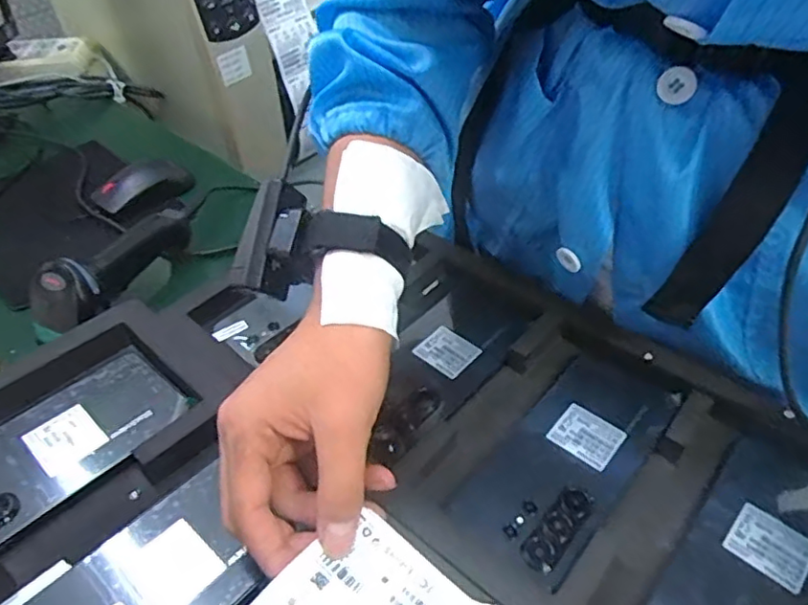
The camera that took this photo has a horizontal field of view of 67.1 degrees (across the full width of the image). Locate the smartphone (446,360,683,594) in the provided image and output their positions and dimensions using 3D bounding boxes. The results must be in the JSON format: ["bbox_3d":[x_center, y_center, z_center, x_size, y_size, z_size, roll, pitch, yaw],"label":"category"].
[{"bbox_3d":[0.108,0.093,0.395,0.079,0.006,0.176,30,53,30],"label":"smartphone"}]

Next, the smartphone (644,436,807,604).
[{"bbox_3d":[0.191,0.147,0.336,0.069,0.009,0.168,30,53,30],"label":"smartphone"}]

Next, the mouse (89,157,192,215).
[{"bbox_3d":[-0.301,-0.134,0.701,0.066,0.035,0.107,29,53,30],"label":"mouse"}]

